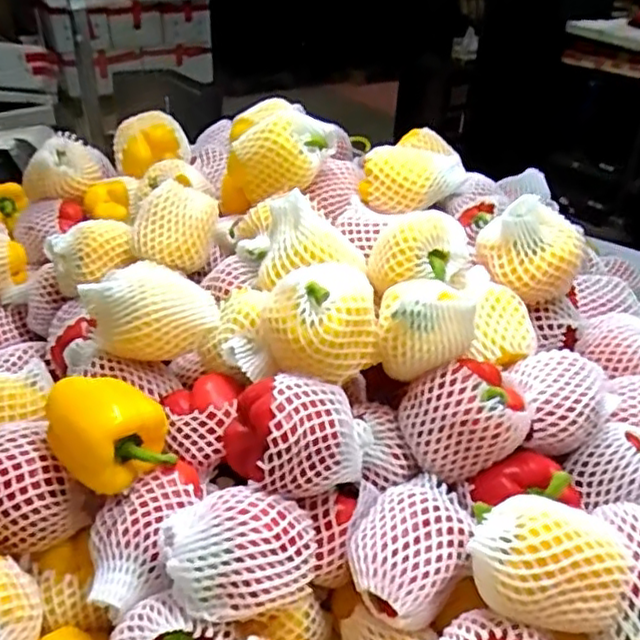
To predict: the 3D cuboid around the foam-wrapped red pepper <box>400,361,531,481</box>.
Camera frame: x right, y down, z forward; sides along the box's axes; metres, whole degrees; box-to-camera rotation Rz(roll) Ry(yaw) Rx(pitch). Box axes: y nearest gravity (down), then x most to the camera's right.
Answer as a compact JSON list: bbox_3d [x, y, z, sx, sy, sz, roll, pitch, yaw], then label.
[{"bbox_3d":[0.127,0.083,0.571,0.105,0.082,0.076,-6,34,-12],"label":"foam-wrapped red pepper"}]

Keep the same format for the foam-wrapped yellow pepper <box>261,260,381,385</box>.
[{"bbox_3d":[0.001,-0.001,0.575,0.101,0.076,0.079,2,33,1],"label":"foam-wrapped yellow pepper"}]

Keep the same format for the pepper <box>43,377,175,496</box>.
[{"bbox_3d":[-0.179,0.090,0.557,0.087,0.063,0.091,-17,37,-26],"label":"pepper"}]

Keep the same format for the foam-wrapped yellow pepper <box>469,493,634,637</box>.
[{"bbox_3d":[0.166,0.173,0.480,0.114,0.070,0.075,6,33,7],"label":"foam-wrapped yellow pepper"}]

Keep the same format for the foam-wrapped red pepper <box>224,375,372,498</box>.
[{"bbox_3d":[-0.020,0.096,0.539,0.119,0.081,0.077,5,33,5],"label":"foam-wrapped red pepper"}]

